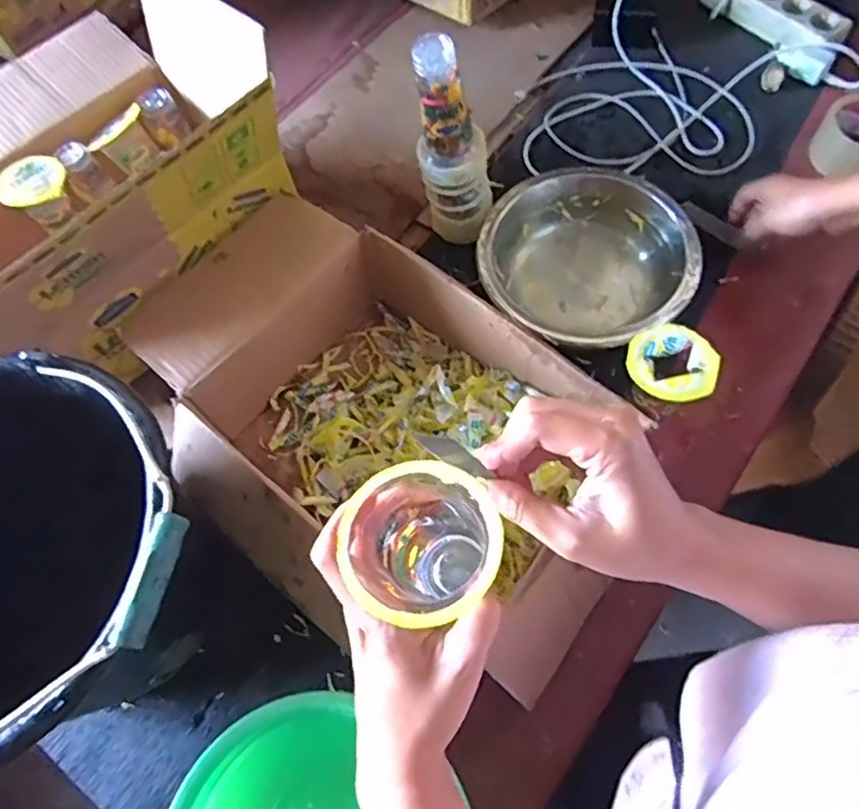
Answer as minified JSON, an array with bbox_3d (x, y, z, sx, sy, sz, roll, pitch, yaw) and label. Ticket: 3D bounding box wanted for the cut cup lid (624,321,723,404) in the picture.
[{"bbox_3d":[0.215,-0.036,0.558,0.073,0.015,0.073,-1,67,3],"label":"cut cup lid"}]

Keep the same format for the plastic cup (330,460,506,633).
[{"bbox_3d":[-0.002,0.084,0.338,0.071,0.126,0.068,-1,67,3],"label":"plastic cup"}]

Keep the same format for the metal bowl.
[{"bbox_3d":[0.168,-0.150,0.687,0.203,0.083,0.219,-1,67,3],"label":"metal bowl"}]

